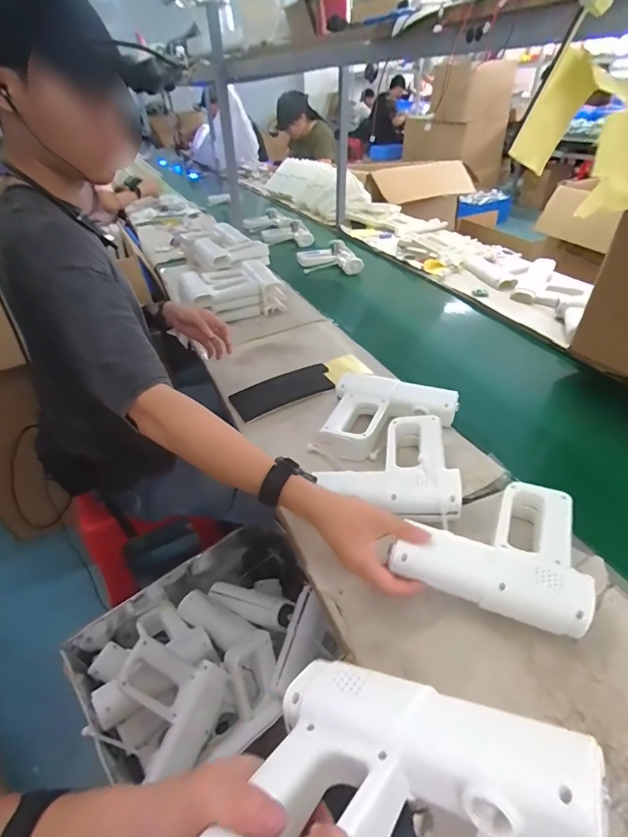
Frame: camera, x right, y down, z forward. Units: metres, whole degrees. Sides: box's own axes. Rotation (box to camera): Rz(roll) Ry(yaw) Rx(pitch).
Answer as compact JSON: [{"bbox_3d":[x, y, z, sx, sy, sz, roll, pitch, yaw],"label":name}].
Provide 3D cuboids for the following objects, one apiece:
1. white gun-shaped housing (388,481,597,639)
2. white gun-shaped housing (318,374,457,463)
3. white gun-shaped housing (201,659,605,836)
[{"bbox_3d":[0.218,0.138,0.518,0.205,0.052,0.181,12,41,18],"label":"white gun-shaped housing"},{"bbox_3d":[0.130,-0.004,0.715,0.211,0.050,0.156,10,41,16],"label":"white gun-shaped housing"},{"bbox_3d":[0.051,0.249,0.262,0.214,0.057,0.160,-5,28,36],"label":"white gun-shaped housing"}]

